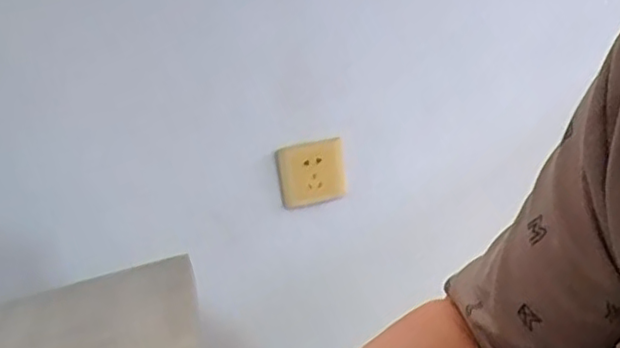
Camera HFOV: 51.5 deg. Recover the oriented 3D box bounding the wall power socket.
[{"bbox_3d":[0.002,-0.003,0.858,0.090,0.084,0.017,-17,26,-14],"label":"wall power socket"}]

